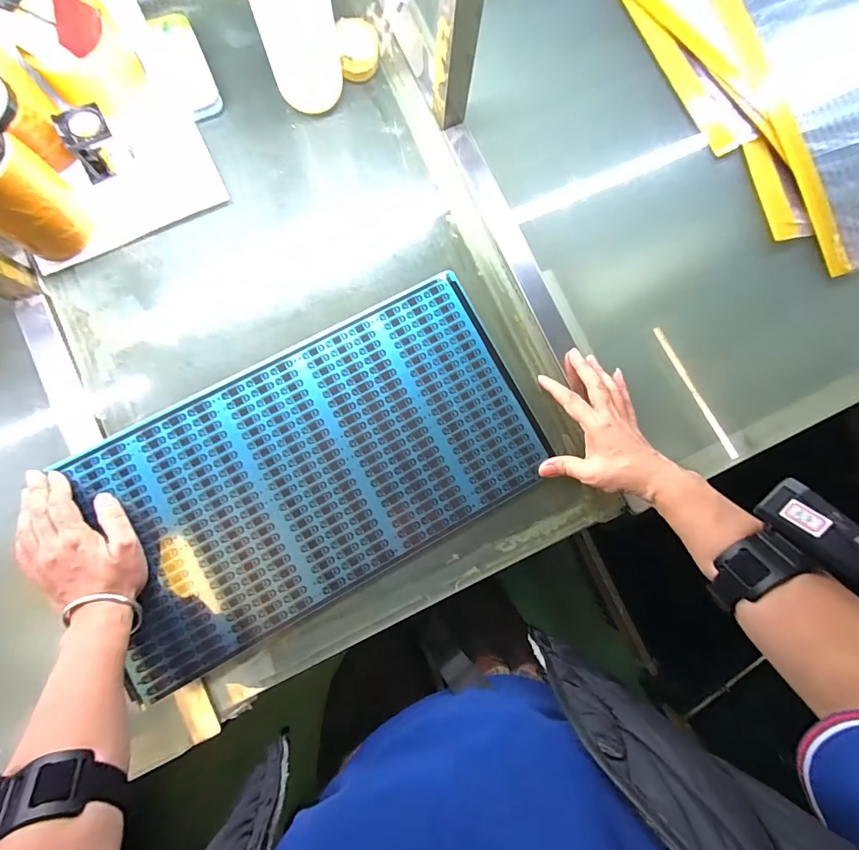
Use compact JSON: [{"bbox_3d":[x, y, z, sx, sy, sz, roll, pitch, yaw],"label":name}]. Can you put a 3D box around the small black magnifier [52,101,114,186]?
[{"bbox_3d":[-0.349,-0.292,0.418,0.049,0.052,0.038,-33,87,-7],"label":"small black magnifier"}]

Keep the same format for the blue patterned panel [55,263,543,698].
[{"bbox_3d":[-0.115,0.041,0.427,0.454,0.009,0.254,-28,86,-7],"label":"blue patterned panel"}]

